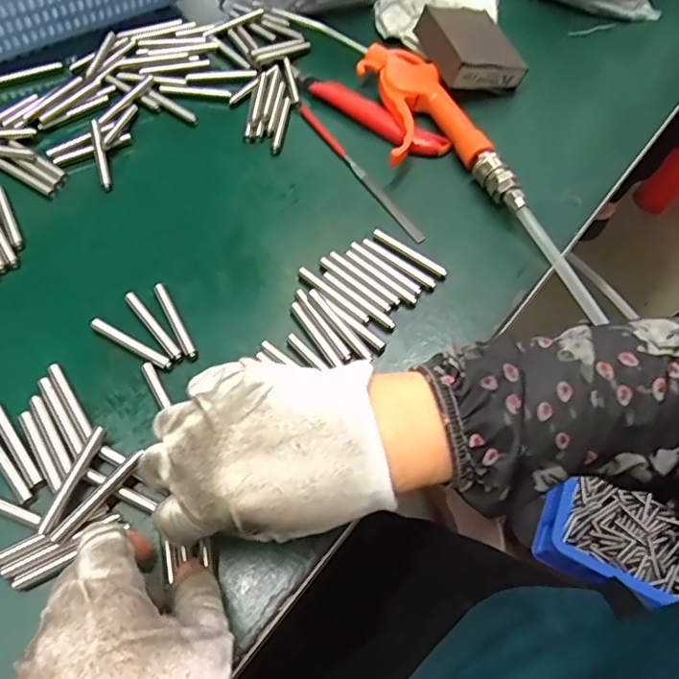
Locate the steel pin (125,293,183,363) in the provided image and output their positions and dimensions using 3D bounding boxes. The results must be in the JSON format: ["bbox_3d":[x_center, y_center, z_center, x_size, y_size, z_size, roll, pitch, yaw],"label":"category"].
[{"bbox_3d":[-0.115,-0.009,0.345,0.007,0.004,0.058,-35,68,-20],"label":"steel pin"}]

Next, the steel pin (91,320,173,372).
[{"bbox_3d":[-0.127,0.003,0.338,0.058,0.006,0.007,28,63,12],"label":"steel pin"}]

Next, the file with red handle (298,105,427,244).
[{"bbox_3d":[0.013,-0.129,0.419,0.008,0.007,0.159,-28,66,-18],"label":"file with red handle"}]

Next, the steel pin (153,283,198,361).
[{"bbox_3d":[-0.103,-0.012,0.348,0.007,0.004,0.058,-25,65,-16],"label":"steel pin"}]

